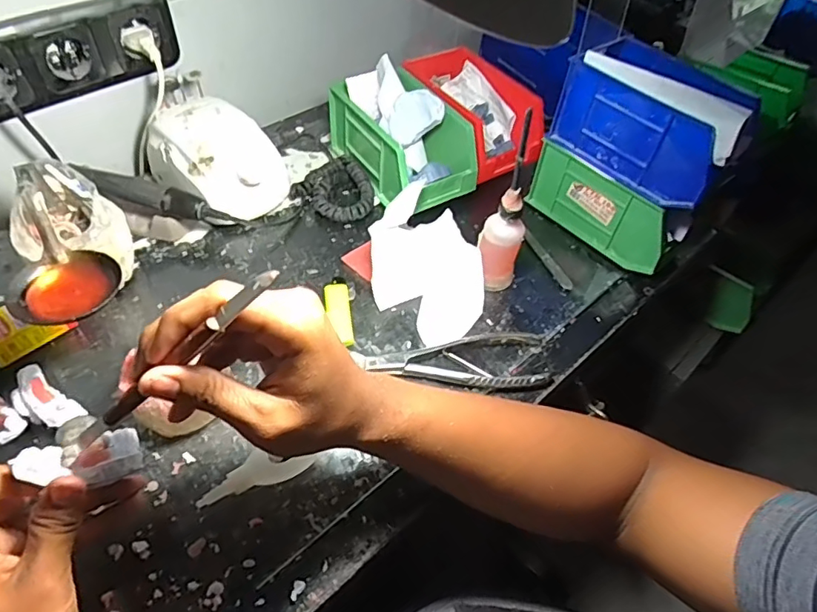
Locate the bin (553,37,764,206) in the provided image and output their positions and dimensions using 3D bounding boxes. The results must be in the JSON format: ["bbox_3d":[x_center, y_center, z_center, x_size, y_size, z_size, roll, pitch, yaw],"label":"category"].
[{"bbox_3d":[0.245,-0.186,0.535,0.100,0.090,0.172,-32,61,-28],"label":"bin"}]

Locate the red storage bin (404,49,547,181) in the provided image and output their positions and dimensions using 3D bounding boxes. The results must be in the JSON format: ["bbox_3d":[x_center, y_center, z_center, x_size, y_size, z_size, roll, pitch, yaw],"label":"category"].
[{"bbox_3d":[0.083,-0.225,0.640,0.095,0.069,0.197,-27,59,-25],"label":"red storage bin"}]

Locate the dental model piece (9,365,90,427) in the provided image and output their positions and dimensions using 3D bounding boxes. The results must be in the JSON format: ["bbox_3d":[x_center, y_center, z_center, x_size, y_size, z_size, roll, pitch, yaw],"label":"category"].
[{"bbox_3d":[-0.286,0.076,0.422,0.068,0.020,0.030,32,54,18],"label":"dental model piece"}]

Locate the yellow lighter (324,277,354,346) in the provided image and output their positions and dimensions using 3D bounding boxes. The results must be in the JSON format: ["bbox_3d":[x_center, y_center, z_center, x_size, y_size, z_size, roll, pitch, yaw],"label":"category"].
[{"bbox_3d":[-0.067,0.004,0.511,0.022,0.009,0.076,-5,52,-10],"label":"yellow lighter"}]

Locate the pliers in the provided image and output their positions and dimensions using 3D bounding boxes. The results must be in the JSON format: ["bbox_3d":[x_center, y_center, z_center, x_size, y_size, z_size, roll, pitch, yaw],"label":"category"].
[{"bbox_3d":[0.044,0.052,0.482,0.168,0.013,0.055,-2,51,-8],"label":"pliers"}]

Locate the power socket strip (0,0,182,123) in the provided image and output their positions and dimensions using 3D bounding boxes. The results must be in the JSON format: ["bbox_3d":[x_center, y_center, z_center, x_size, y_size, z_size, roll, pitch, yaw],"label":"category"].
[{"bbox_3d":[-0.330,-0.243,0.524,0.030,0.081,0.223,38,57,23],"label":"power socket strip"}]

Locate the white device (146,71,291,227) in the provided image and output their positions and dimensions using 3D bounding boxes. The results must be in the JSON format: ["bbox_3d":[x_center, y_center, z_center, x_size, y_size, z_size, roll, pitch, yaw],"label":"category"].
[{"bbox_3d":[-0.213,-0.165,0.587,0.155,0.091,0.108,33,55,19],"label":"white device"}]

